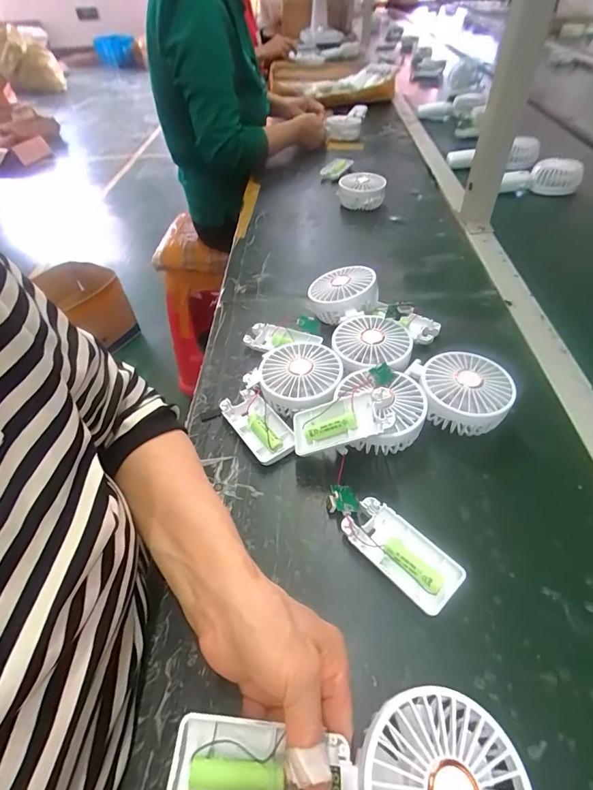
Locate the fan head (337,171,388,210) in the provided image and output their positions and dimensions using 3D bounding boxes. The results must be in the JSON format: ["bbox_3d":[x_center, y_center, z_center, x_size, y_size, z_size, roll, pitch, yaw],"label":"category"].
[{"bbox_3d":[0.120,-0.379,0.748,0.087,0.041,0.073,4,48,8],"label":"fan head"}]

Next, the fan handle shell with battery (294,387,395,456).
[{"bbox_3d":[0.041,0.026,0.362,0.094,0.018,0.041,-19,44,18],"label":"fan handle shell with battery"}]

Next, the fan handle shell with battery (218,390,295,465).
[{"bbox_3d":[-0.039,0.033,0.413,0.045,0.015,0.093,-30,52,-21],"label":"fan handle shell with battery"}]

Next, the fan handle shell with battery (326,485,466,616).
[{"bbox_3d":[0.073,0.119,0.328,0.044,0.016,0.116,-36,55,-26],"label":"fan handle shell with battery"}]

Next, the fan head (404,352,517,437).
[{"bbox_3d":[0.161,0.000,0.404,0.094,0.046,0.087,1,47,6],"label":"fan head"}]

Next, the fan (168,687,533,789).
[{"bbox_3d":[0.028,0.196,0.205,0.177,0.027,0.080,5,48,2],"label":"fan"}]

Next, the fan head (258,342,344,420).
[{"bbox_3d":[0.004,-0.017,0.428,0.085,0.035,0.084,-2,47,2],"label":"fan head"}]

